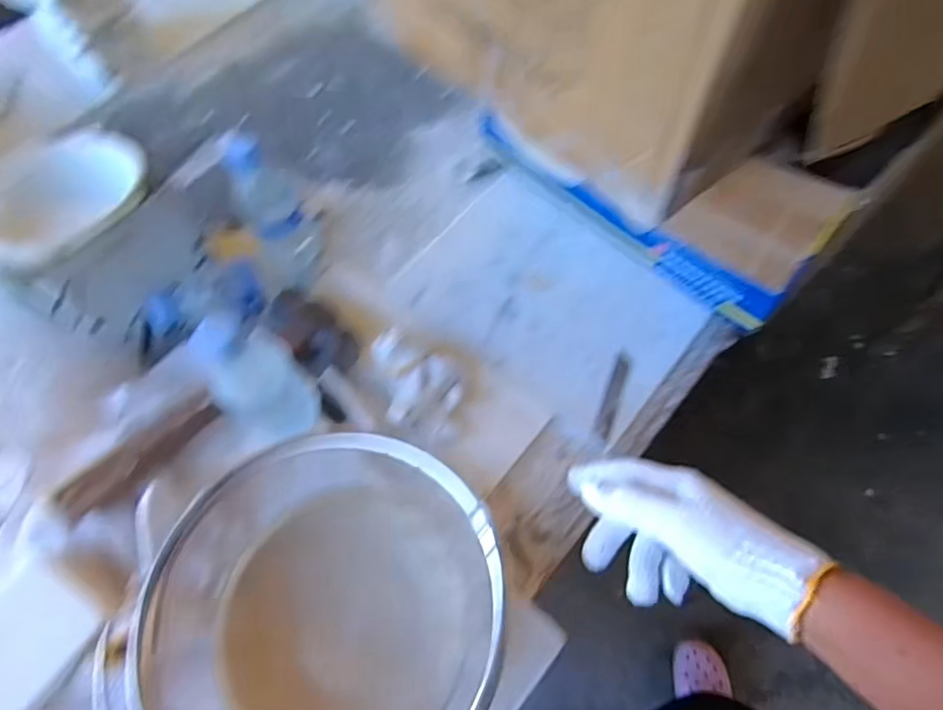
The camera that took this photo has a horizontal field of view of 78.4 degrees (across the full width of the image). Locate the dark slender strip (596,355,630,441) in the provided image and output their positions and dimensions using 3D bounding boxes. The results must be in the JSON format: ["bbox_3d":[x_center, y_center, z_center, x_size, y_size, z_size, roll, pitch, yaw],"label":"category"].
[{"bbox_3d":[0.145,0.041,0.591,0.016,0.009,0.093,17,63,11],"label":"dark slender strip"}]

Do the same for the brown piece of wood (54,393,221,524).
[{"bbox_3d":[-0.279,0.083,0.490,0.029,0.025,0.133,34,55,19],"label":"brown piece of wood"}]

